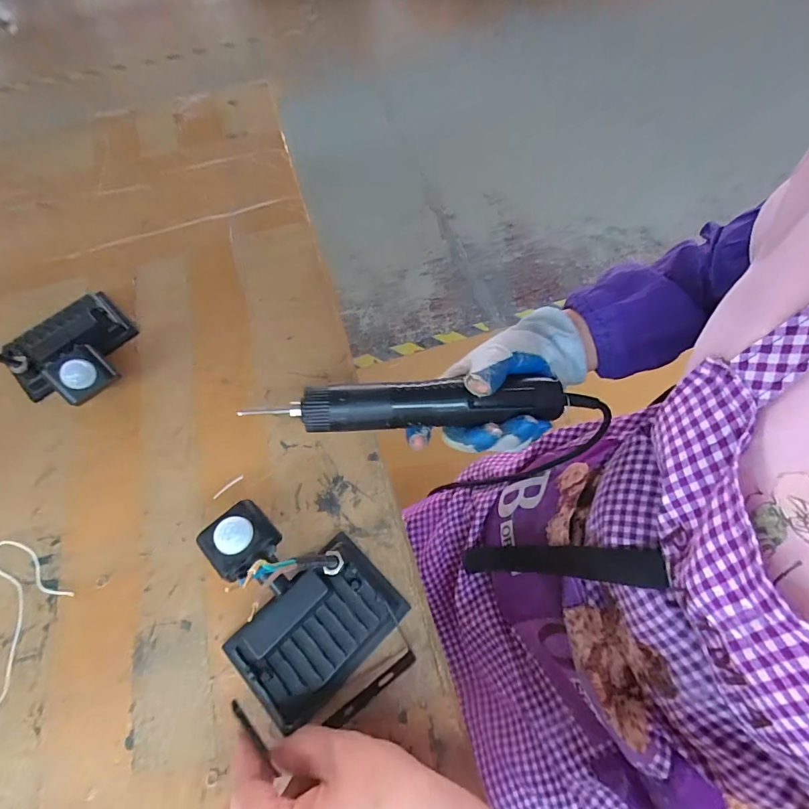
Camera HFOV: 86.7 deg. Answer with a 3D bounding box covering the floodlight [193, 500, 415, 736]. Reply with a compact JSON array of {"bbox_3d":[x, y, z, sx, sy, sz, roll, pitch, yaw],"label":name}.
[{"bbox_3d":[-0.077,0.126,0.282,0.104,0.064,0.122,-42,68,-17],"label":"floodlight"}]

